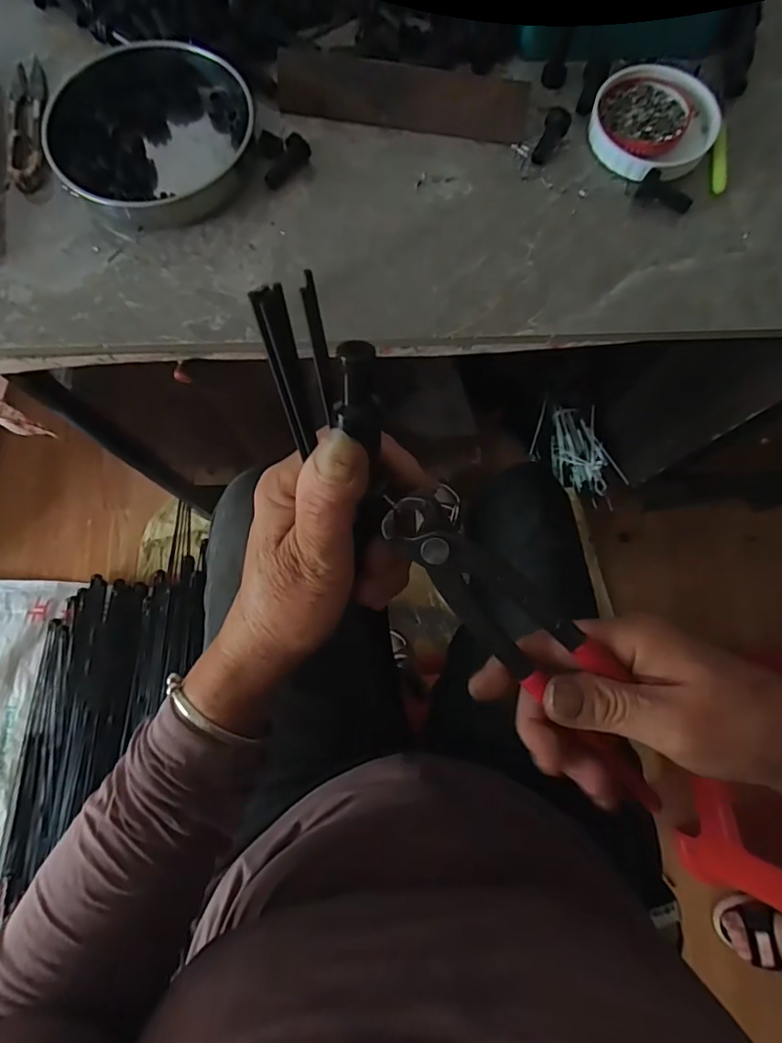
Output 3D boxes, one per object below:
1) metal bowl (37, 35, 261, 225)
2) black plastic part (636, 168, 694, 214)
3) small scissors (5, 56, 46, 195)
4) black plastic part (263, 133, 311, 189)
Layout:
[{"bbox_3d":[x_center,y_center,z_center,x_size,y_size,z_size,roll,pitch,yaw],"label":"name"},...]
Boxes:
[{"bbox_3d":[-0.166,-0.276,0.362,0.134,0.026,0.127,0,77,-1],"label":"metal bowl"},{"bbox_3d":[0.195,-0.232,0.367,0.038,0.015,0.012,28,78,5],"label":"black plastic part"},{"bbox_3d":[-0.269,-0.294,0.381,0.026,0.009,0.118,-8,78,-3],"label":"small scissors"},{"bbox_3d":[-0.075,-0.256,0.371,0.013,0.011,0.041,41,93,7],"label":"black plastic part"}]

